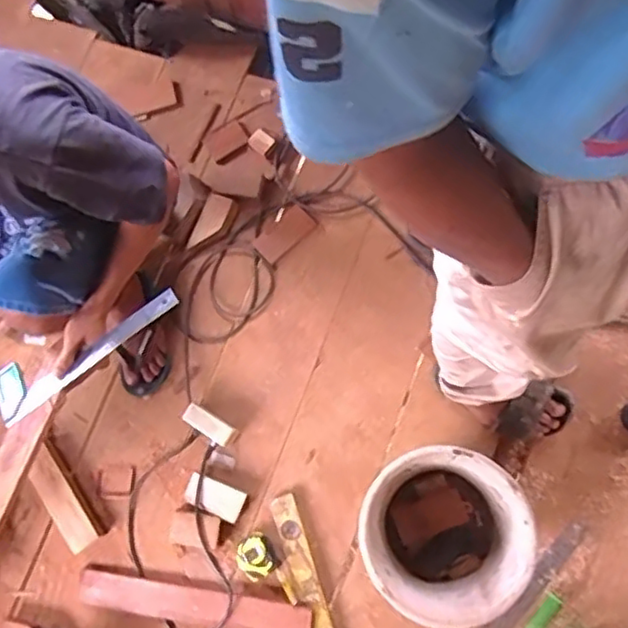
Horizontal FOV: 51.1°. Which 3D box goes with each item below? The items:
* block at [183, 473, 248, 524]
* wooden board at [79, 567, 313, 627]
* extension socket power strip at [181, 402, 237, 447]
[{"bbox_3d":[-0.201,0.368,1.328,0.120,0.020,0.060,23,78,7],"label":"block"},{"bbox_3d":[-0.236,0.565,1.277,0.458,0.019,0.067,8,77,3],"label":"wooden board"},{"bbox_3d":[-0.211,0.224,1.326,0.113,0.033,0.044,37,79,-17],"label":"extension socket power strip"}]

